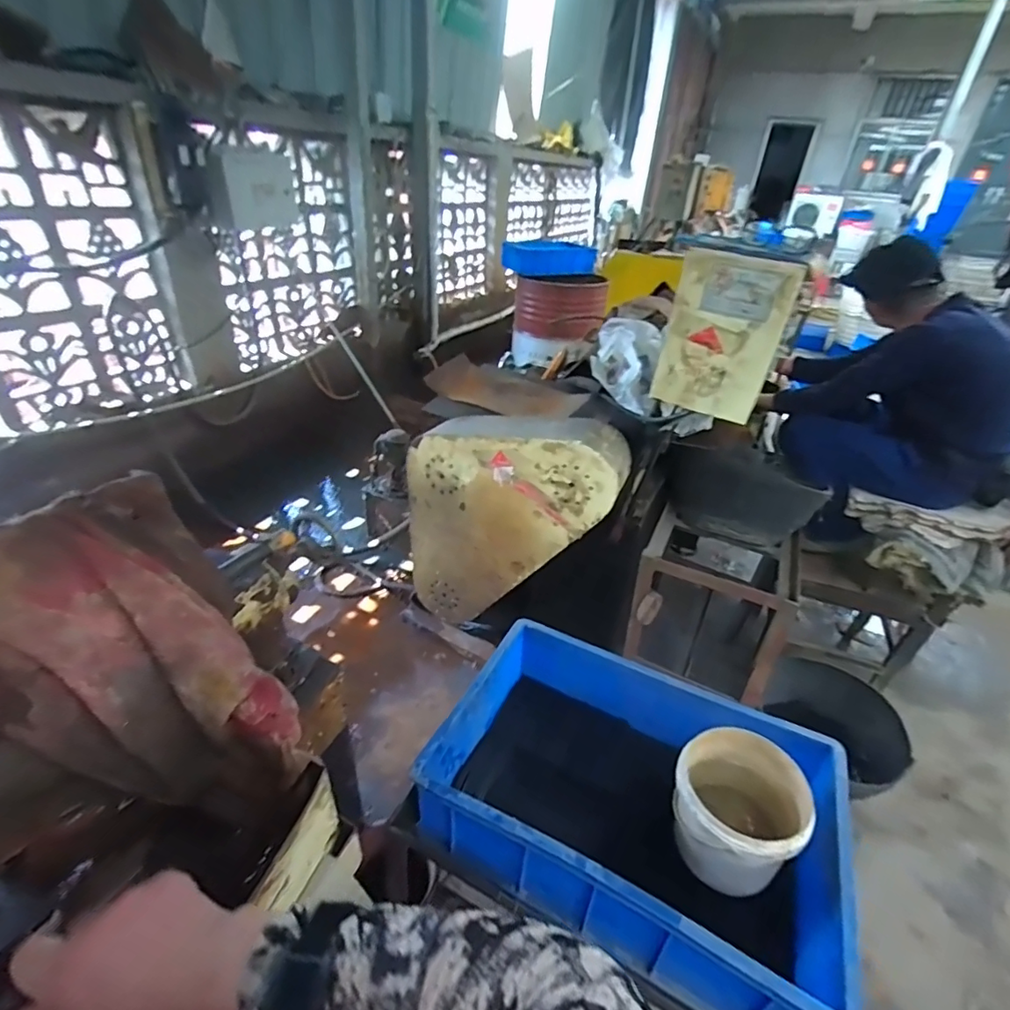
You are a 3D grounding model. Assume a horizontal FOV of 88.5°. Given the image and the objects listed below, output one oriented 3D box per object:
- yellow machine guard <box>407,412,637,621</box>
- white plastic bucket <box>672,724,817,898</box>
[{"bbox_3d":[-0.005,0.067,1.471,0.595,0.666,0.180,13,33,12],"label":"yellow machine guard"},{"bbox_3d":[0.306,0.412,0.704,0.154,0.141,0.153,4,32,-2],"label":"white plastic bucket"}]

